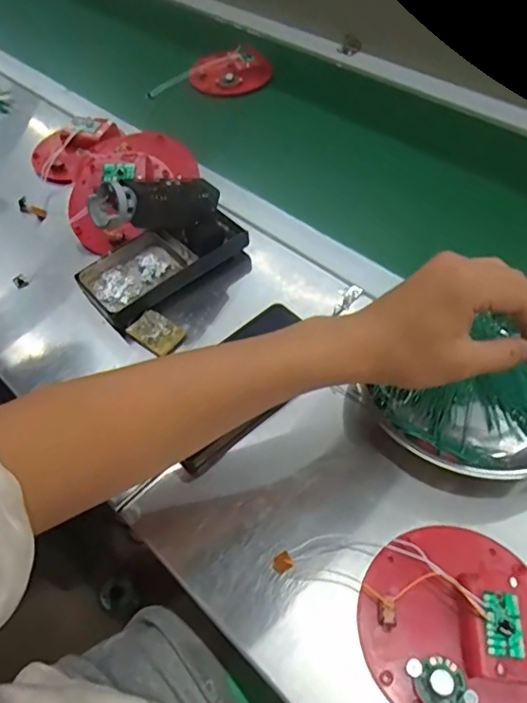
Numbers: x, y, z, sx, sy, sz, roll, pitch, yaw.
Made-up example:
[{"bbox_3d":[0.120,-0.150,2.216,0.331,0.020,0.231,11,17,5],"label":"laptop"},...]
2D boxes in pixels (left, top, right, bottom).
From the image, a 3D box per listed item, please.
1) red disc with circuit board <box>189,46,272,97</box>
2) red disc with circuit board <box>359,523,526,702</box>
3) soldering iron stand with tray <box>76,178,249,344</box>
[{"bbox_3d":[-0.050,-0.419,0.801,0.117,0.028,0.076,-6,90,4],"label":"red disc with circuit board"},{"bbox_3d":[0.124,0.171,0.338,0.117,0.023,0.119,-2,54,3],"label":"red disc with circuit board"},{"bbox_3d":[-0.105,-0.117,0.516,0.162,0.108,0.080,-39,60,-22],"label":"soldering iron stand with tray"}]

